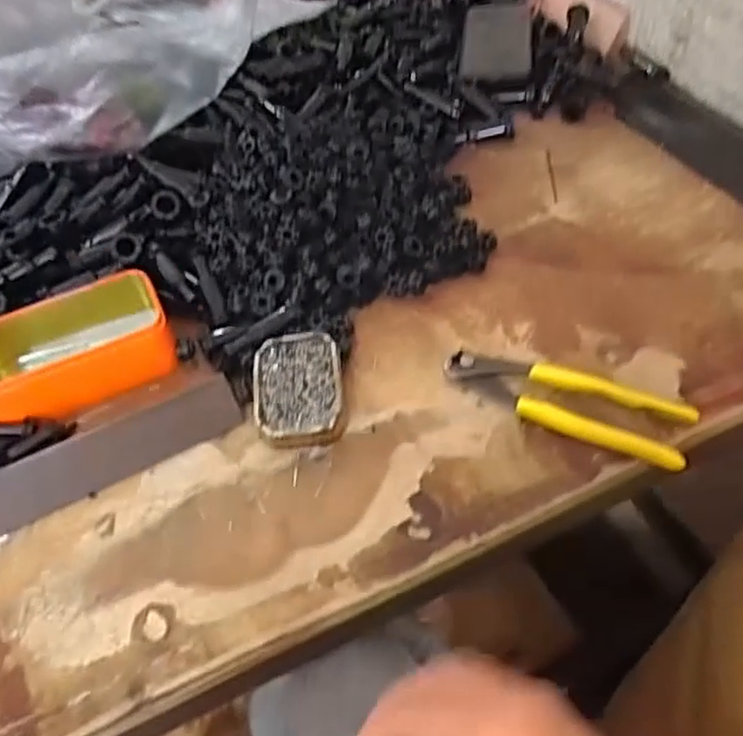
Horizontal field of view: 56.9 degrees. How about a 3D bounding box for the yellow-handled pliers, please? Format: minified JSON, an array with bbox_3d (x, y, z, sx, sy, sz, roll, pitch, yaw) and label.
[{"bbox_3d":[0.131,0.022,0.470,0.162,0.013,0.049,20,57,20],"label":"yellow-handled pliers"}]

